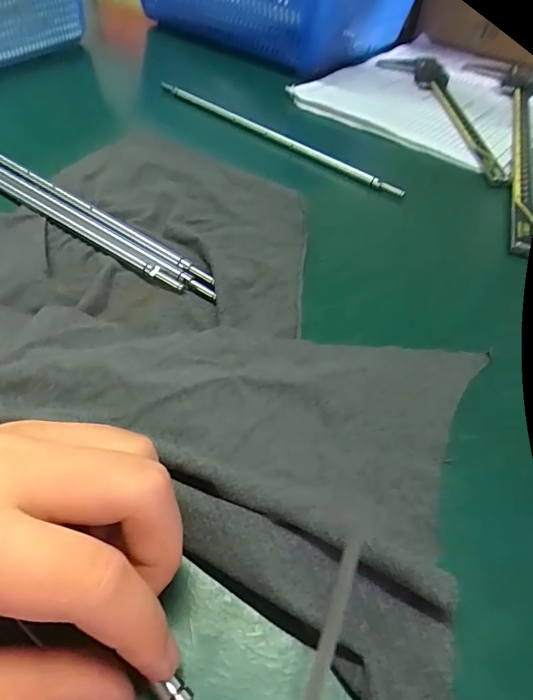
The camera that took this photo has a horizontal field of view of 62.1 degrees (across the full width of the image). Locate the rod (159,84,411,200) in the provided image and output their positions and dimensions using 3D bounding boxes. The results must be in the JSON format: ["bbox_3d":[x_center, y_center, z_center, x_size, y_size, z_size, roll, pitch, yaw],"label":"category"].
[{"bbox_3d":[0.001,-0.191,0.389,0.272,0.012,0.013,35,56,22],"label":"rod"}]

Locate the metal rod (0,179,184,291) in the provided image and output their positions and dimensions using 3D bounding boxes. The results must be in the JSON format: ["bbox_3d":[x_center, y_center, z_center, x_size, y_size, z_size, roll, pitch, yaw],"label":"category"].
[{"bbox_3d":[-0.157,-0.099,0.292,0.264,0.004,0.009,31,54,19],"label":"metal rod"}]

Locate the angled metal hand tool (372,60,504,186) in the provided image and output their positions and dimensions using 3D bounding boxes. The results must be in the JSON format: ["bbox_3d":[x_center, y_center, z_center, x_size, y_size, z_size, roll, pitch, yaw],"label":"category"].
[{"bbox_3d":[0.179,-0.244,0.443,0.060,0.010,0.280,-2,51,-7],"label":"angled metal hand tool"}]

